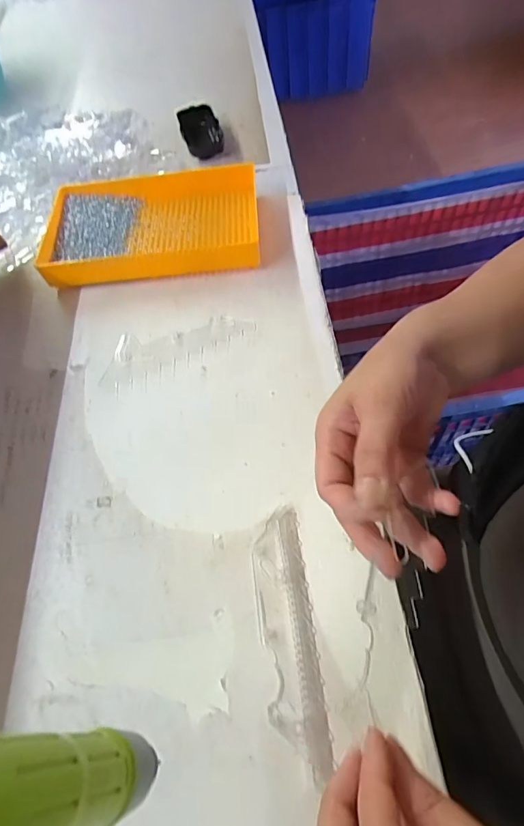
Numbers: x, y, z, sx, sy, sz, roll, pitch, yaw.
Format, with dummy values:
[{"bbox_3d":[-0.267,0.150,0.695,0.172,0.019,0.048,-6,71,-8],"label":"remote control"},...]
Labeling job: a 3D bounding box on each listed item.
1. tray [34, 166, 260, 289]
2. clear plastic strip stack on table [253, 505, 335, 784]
[{"bbox_3d":[-0.126,-0.218,0.523,0.244,0.037,0.155,-4,59,2],"label":"tray"},{"bbox_3d":[0.018,0.147,0.310,0.037,0.004,0.161,-7,59,0],"label":"clear plastic strip stack on table"}]

